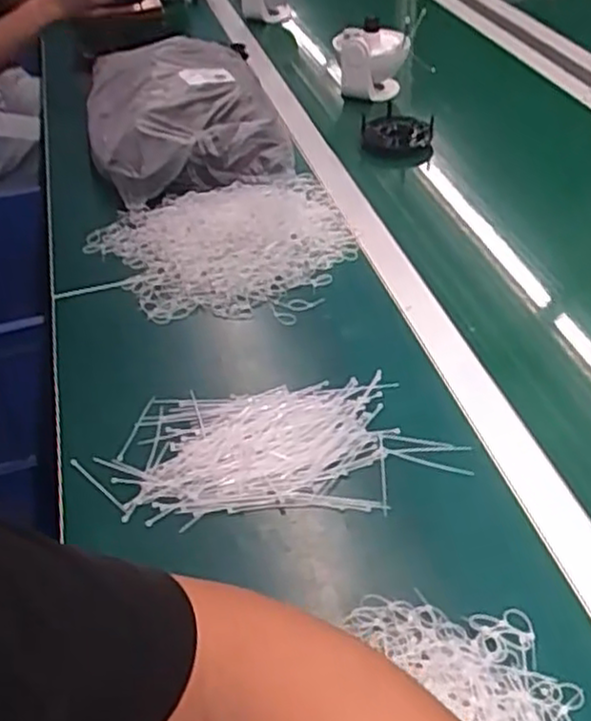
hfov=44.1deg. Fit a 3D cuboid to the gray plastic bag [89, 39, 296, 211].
[{"bbox_3d":[-0.144,-0.330,0.974,0.247,0.127,0.271,-9,41,-5],"label":"gray plastic bag"}]

